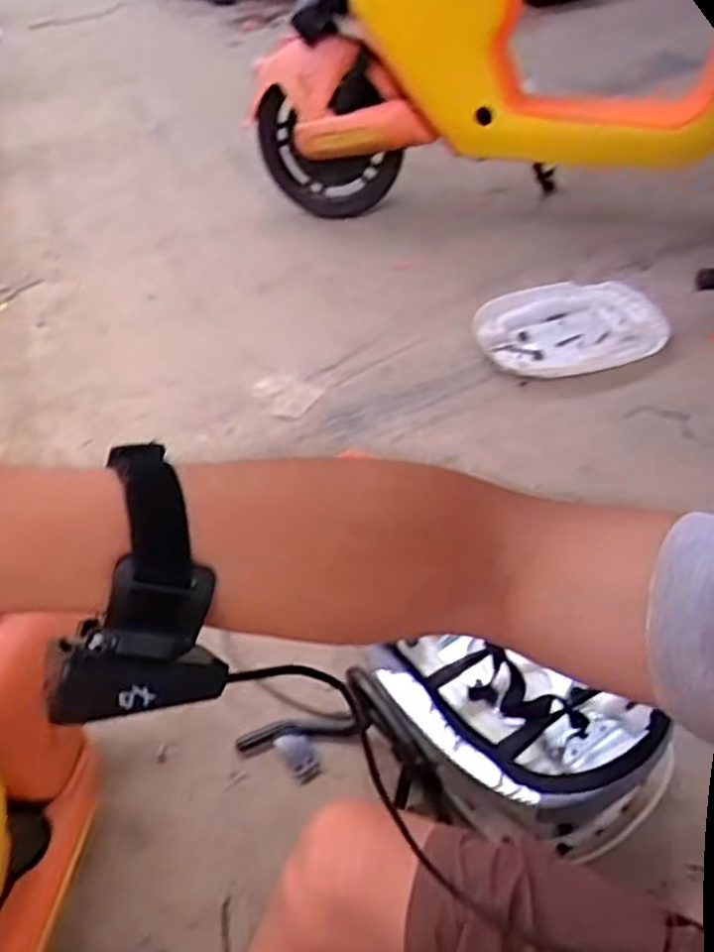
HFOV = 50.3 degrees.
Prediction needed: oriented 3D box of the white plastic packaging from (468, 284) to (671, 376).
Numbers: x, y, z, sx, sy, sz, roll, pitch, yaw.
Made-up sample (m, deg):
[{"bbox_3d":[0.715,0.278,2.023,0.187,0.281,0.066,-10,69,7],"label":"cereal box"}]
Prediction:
[{"bbox_3d":[0.423,-0.296,1.508,0.359,0.041,0.245,-8,50,0],"label":"white plastic packaging"}]

